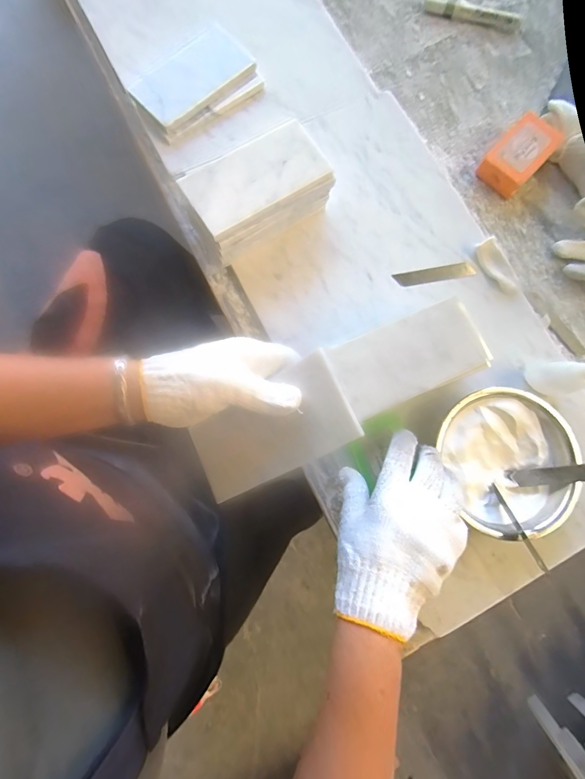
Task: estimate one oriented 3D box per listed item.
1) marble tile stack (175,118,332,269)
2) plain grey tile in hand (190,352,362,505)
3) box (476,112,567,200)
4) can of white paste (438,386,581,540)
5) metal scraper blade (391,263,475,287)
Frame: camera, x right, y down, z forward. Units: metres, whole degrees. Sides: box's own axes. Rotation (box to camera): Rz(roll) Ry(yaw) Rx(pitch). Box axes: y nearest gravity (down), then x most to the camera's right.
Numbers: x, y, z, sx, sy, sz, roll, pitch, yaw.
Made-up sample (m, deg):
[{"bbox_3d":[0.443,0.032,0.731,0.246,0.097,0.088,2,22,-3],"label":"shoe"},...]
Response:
[{"bbox_3d":[-0.039,-0.219,0.438,0.154,0.081,0.092,-31,83,-10],"label":"marble tile stack"},{"bbox_3d":[-0.021,0.037,0.316,0.147,0.011,0.072,-31,92,20],"label":"plain grey tile in hand"},{"bbox_3d":[0.300,-0.309,0.494,0.060,0.033,0.105,44,82,3],"label":"box"},{"bbox_3d":[0.225,0.078,0.412,0.144,0.052,0.151,1,79,-5],"label":"can of white paste"},{"bbox_3d":[0.179,-0.145,0.470,0.103,0.004,0.021,-12,75,-6],"label":"metal scraper blade"}]

